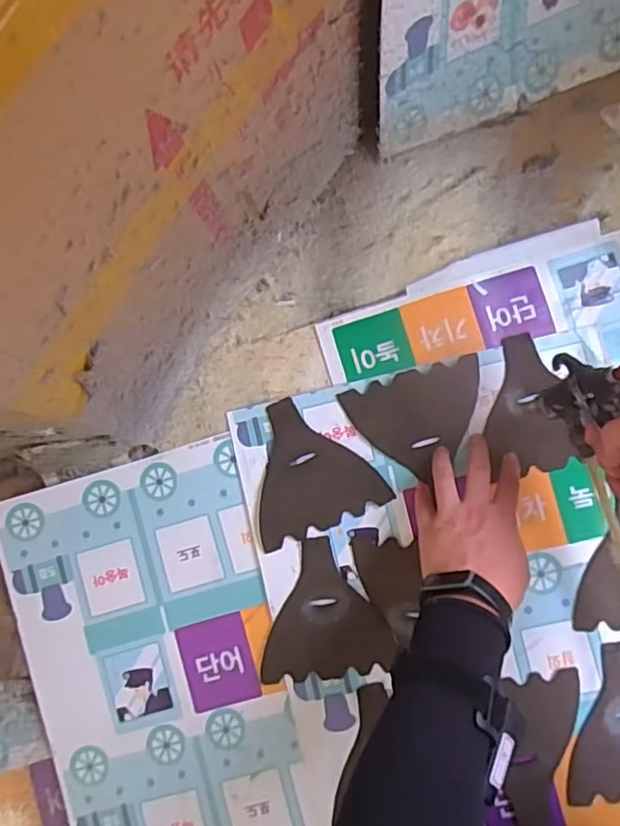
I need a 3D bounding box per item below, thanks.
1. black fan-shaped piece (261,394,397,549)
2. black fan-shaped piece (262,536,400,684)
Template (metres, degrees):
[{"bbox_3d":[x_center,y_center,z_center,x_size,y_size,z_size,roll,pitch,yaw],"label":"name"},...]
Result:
[{"bbox_3d":[-0.005,0.051,0.591,0.128,0.006,0.129,-23,83,4],"label":"black fan-shaped piece"},{"bbox_3d":[0.012,0.189,0.579,0.125,0.006,0.129,-8,84,6],"label":"black fan-shaped piece"}]

